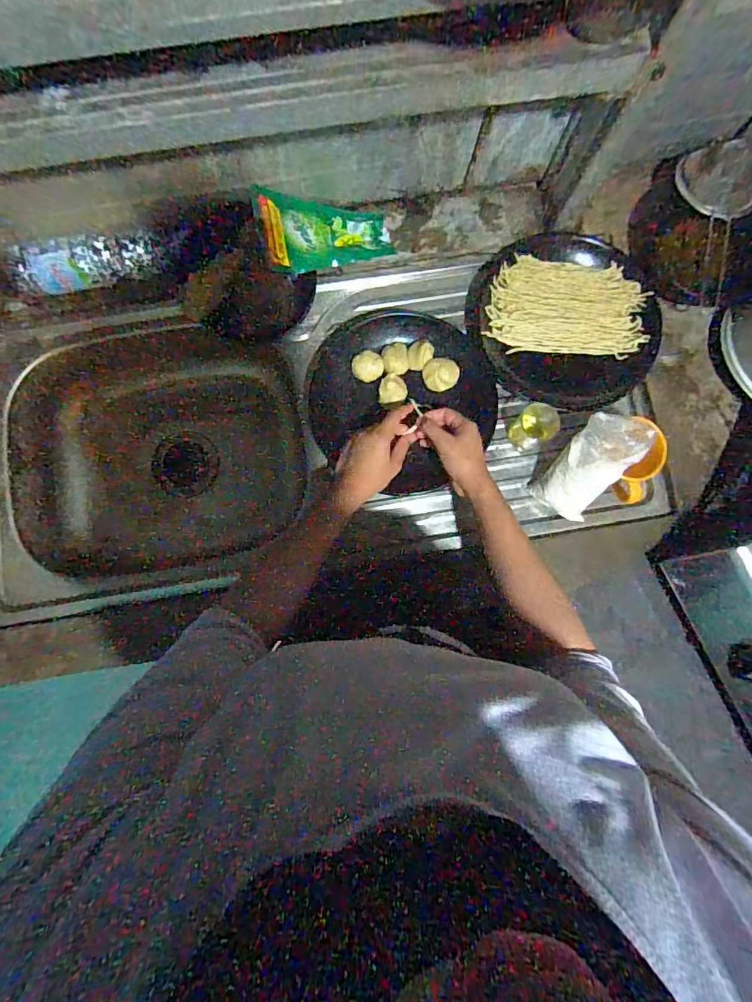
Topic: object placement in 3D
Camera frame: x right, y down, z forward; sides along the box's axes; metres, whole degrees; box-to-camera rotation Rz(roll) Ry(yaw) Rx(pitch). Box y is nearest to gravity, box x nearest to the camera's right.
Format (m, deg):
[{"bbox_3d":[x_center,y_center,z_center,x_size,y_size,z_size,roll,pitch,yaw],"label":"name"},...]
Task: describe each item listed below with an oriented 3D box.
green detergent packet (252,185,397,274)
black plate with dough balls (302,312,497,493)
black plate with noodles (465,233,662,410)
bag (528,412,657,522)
[{"bbox_3d":[-0.069,-0.362,0.639,0.183,0.025,0.089,-8,97,-26],"label":"green detergent packet"},{"bbox_3d":[0.037,-0.137,0.636,0.259,0.028,0.246,0,84,-1],"label":"black plate with dough balls"},{"bbox_3d":[0.269,-0.259,0.652,0.241,0.033,0.251,0,84,-1],"label":"black plate with noodles"},{"bbox_3d":[0.272,-0.043,0.590,0.079,0.046,0.155,37,126,3],"label":"bag"}]

